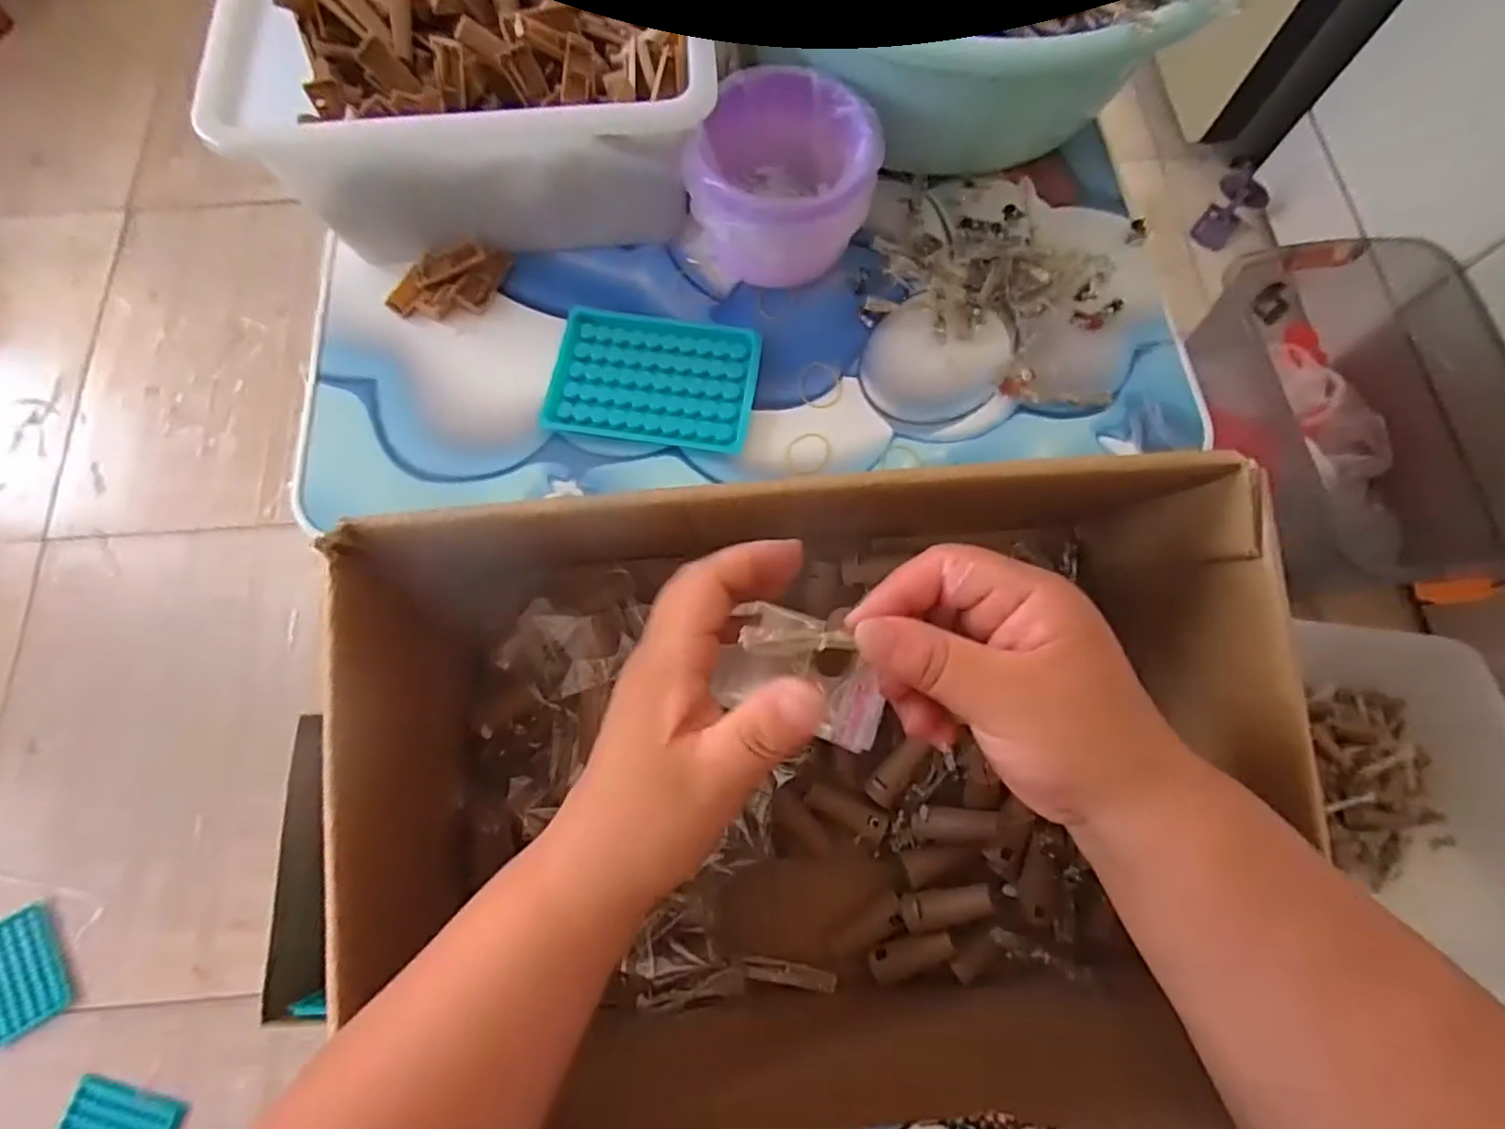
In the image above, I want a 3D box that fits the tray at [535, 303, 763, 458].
[{"bbox_3d":[-0.065,-0.125,0.443,0.134,0.007,0.094,8,73,2],"label":"tray"}]

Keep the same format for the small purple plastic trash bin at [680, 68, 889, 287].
[{"bbox_3d":[0.020,-0.243,0.427,0.112,0.073,0.108,13,73,4],"label":"small purple plastic trash bin"}]

